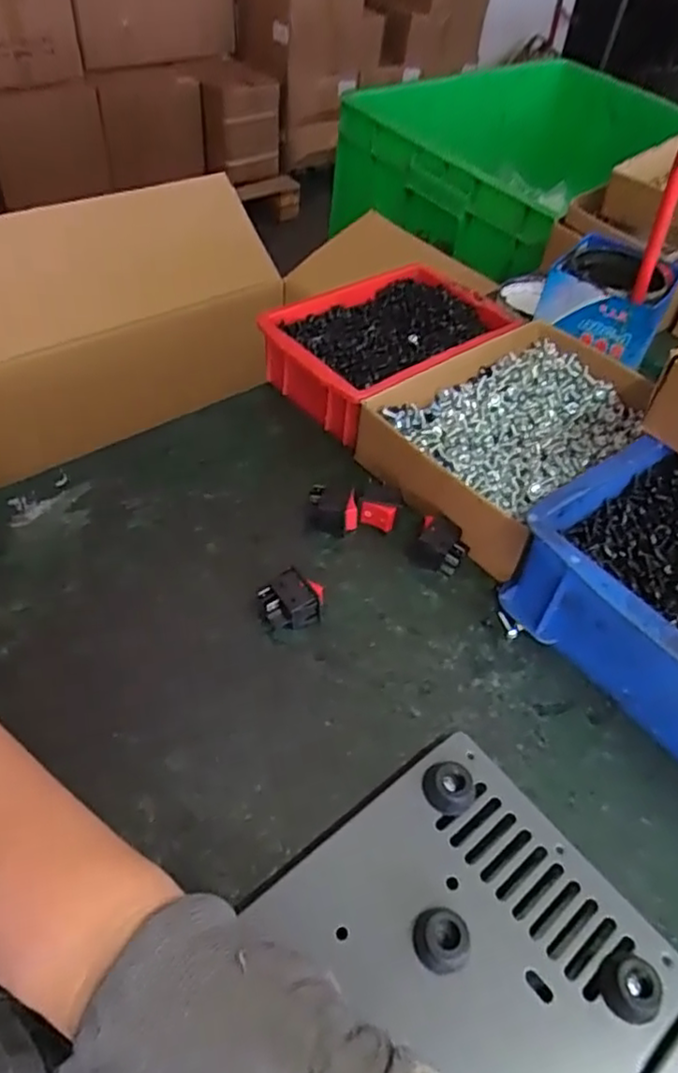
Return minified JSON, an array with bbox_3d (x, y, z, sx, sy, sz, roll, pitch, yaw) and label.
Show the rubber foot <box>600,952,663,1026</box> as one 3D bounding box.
[{"bbox_3d":[0.125,0.193,0.287,0.021,0.013,0.023,3,48,-4],"label":"rubber foot"}]

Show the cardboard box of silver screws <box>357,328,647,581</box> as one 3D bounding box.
[{"bbox_3d":[0.139,-0.079,0.523,0.225,0.056,0.153,-32,59,-30],"label":"cardboard box of silver screws"}]

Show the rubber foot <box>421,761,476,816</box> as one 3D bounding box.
[{"bbox_3d":[0.055,0.127,0.338,0.026,0.013,0.022,25,50,16],"label":"rubber foot"}]

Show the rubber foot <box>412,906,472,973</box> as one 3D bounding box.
[{"bbox_3d":[0.044,0.176,0.293,0.022,0.014,0.024,3,48,-4],"label":"rubber foot"}]

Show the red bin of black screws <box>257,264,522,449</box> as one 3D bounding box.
[{"bbox_3d":[0.042,-0.164,0.586,0.197,0.061,0.131,-32,59,-30],"label":"red bin of black screws"}]

